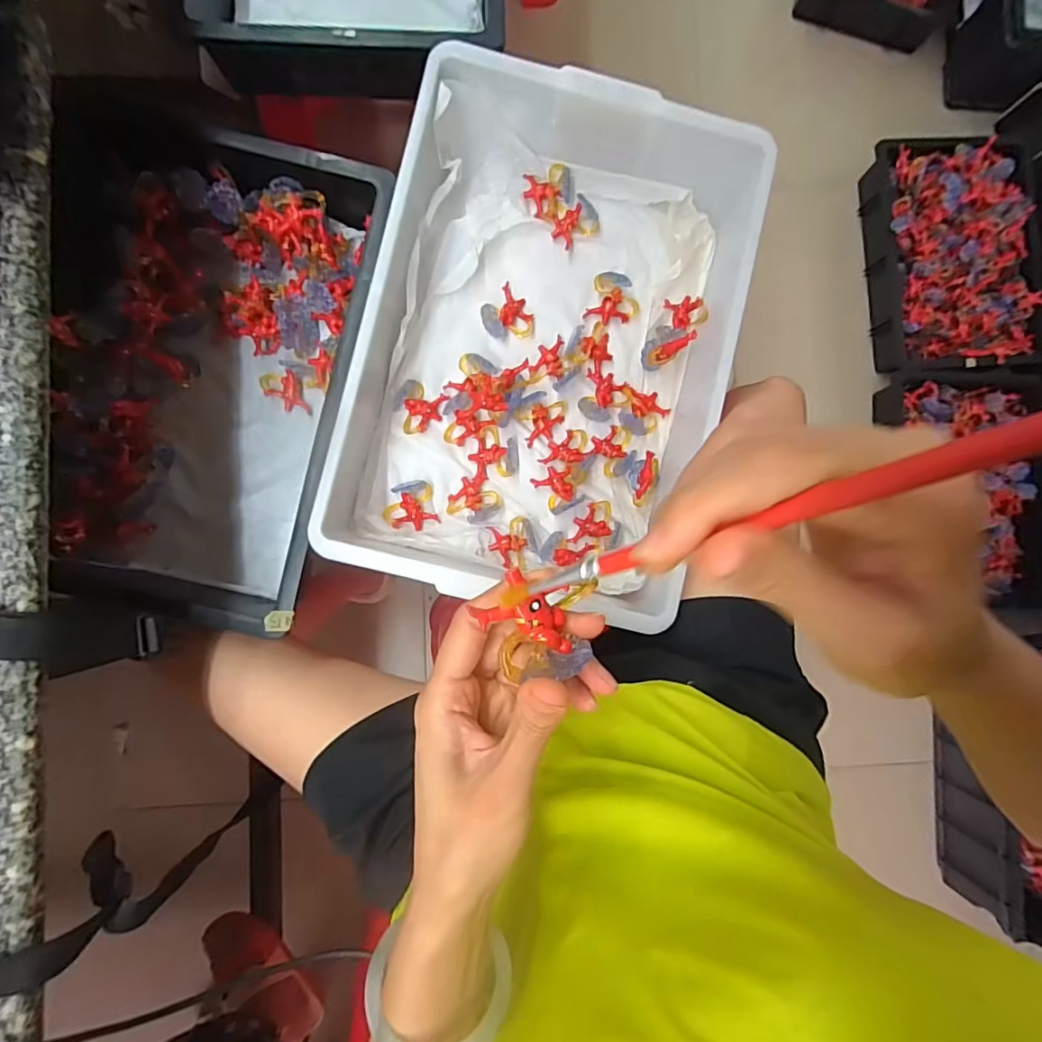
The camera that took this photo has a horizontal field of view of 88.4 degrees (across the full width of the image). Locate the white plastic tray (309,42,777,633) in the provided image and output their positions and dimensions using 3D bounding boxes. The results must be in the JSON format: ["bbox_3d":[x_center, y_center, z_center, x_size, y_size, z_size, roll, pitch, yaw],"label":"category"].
[{"bbox_3d":[0.027,-0.178,0.546,0.336,0.109,0.477,13,87,-3],"label":"white plastic tray"}]

